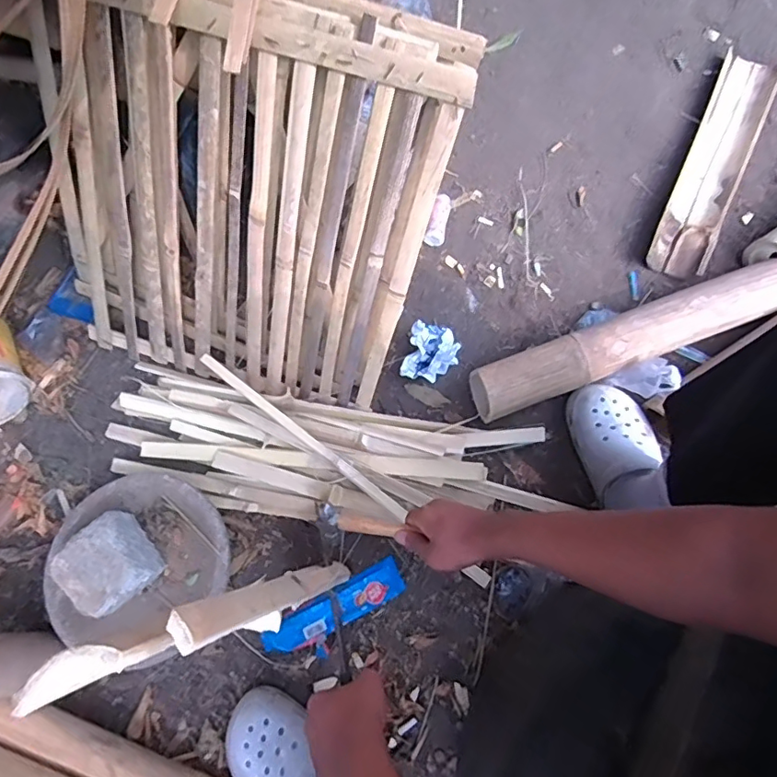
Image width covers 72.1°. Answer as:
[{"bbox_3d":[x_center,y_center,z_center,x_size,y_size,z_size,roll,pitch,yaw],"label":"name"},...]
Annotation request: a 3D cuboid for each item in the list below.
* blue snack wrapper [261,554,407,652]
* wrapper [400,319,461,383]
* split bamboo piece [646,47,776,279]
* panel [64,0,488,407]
[{"bbox_3d":[-0.079,0.316,0.768,0.212,0.012,0.054,-27,75,-6],"label":"blue snack wrapper"},{"bbox_3d":[0.069,-0.054,0.854,0.081,0.069,0.099,15,74,6],"label":"wrapper"},{"bbox_3d":[0.596,-0.415,0.959,0.107,0.048,0.503,25,76,8],"label":"split bamboo piece"},{"bbox_3d":[-0.212,-0.234,0.714,0.526,0.550,0.067,22,39,4],"label":"panel"}]

